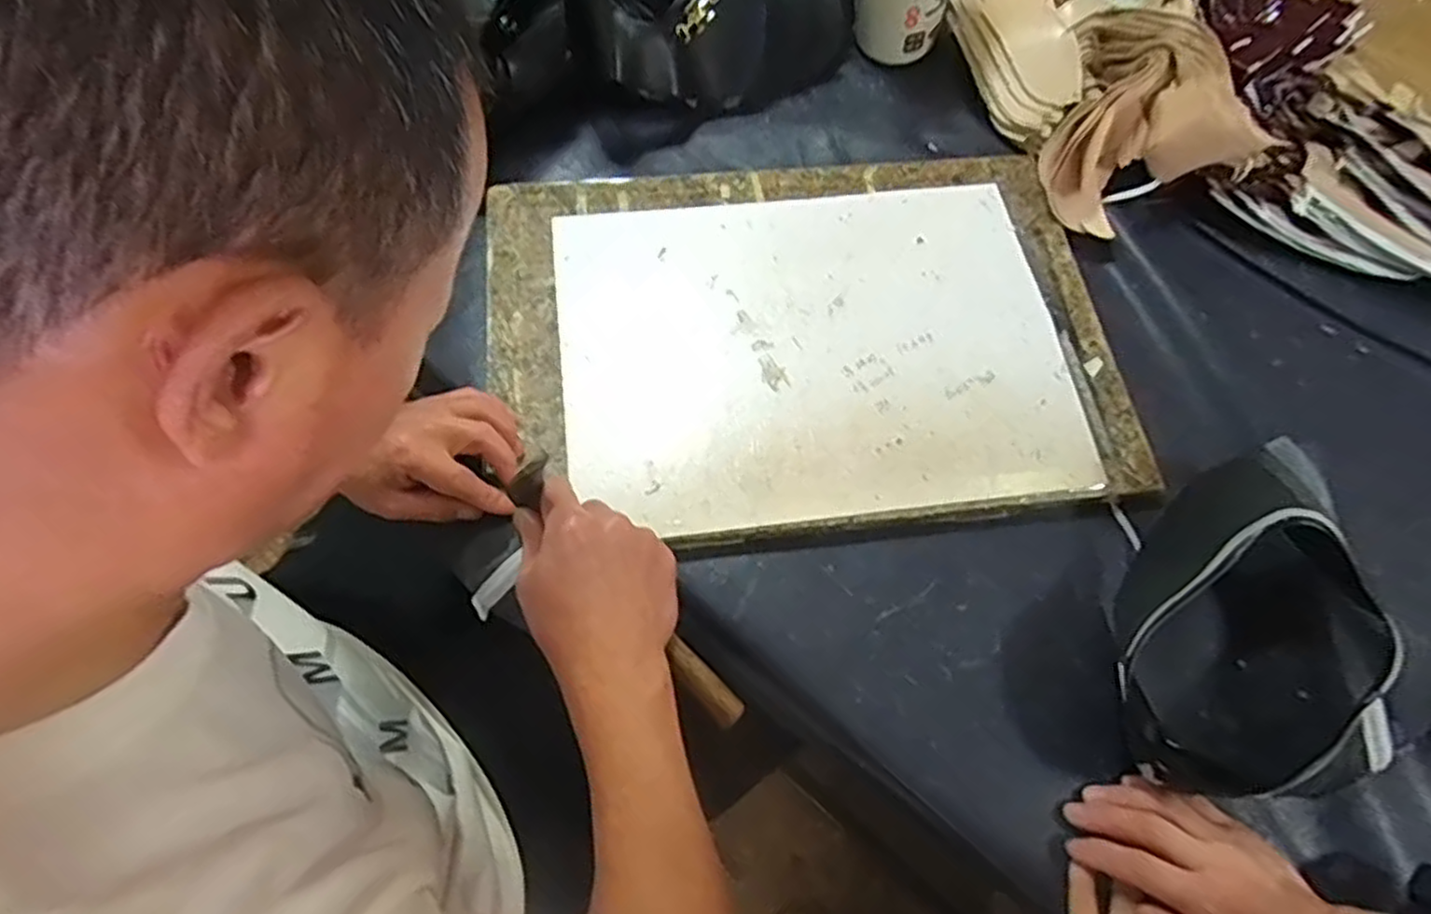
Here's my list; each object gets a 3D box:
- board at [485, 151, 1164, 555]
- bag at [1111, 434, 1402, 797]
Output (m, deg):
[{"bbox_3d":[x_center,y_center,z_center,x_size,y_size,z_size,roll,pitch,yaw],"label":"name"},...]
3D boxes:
[{"bbox_3d":[0.067,-0.099,0.592,0.472,0.026,0.329,-6,65,-4],"label":"board"},{"bbox_3d":[0.353,0.113,0.466,0.158,0.095,0.186,31,68,12],"label":"bag"}]

